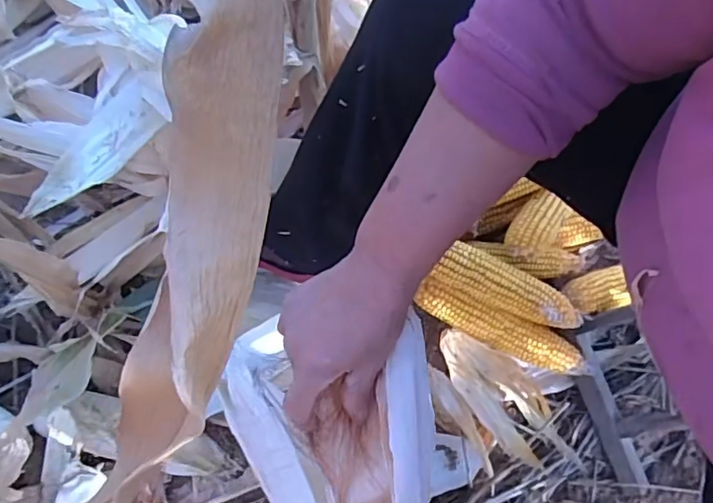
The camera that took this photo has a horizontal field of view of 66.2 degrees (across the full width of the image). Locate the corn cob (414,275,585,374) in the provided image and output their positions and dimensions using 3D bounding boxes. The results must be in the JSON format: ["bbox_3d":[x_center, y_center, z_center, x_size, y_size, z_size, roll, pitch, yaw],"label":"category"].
[{"bbox_3d":[0.184,0.101,0.698,0.221,0.041,0.047,20,67,6],"label":"corn cob"}]

